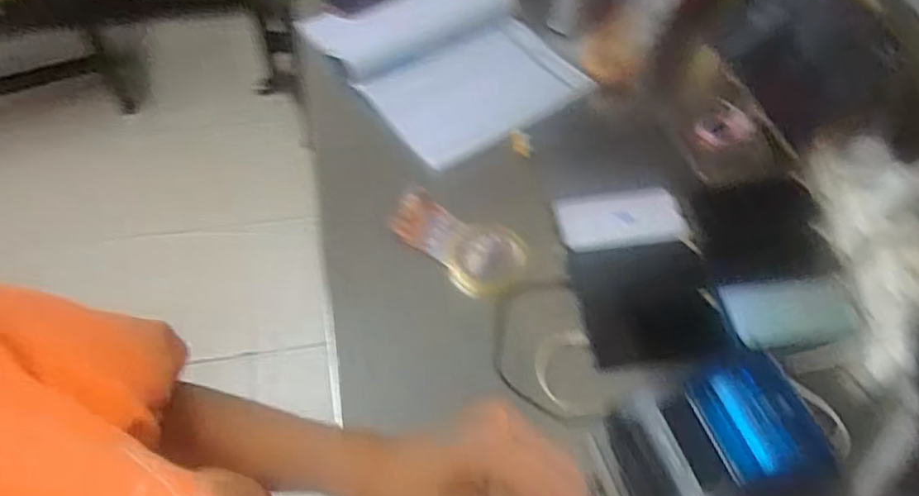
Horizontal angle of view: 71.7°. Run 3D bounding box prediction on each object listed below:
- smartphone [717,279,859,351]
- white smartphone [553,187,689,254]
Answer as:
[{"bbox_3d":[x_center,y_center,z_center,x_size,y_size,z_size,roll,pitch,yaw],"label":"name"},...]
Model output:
[{"bbox_3d":[0.381,0.072,0.733,0.152,0.011,0.087,-9,57,-9],"label":"smartphone"},{"bbox_3d":[0.209,-0.039,0.819,0.167,0.010,0.081,-9,57,-9],"label":"white smartphone"}]

